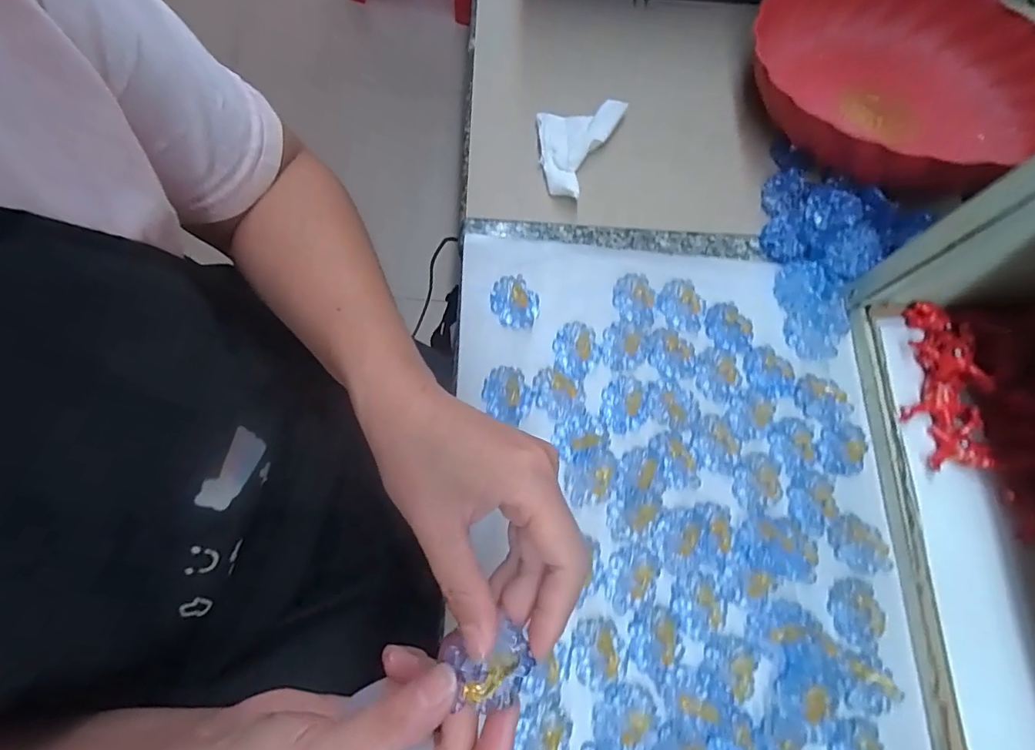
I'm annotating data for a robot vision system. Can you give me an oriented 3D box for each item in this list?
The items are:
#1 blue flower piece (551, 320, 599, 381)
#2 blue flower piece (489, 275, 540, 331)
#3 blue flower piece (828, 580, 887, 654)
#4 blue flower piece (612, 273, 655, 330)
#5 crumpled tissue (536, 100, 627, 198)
[{"bbox_3d":[0.039,-0.017,0.342,0.029,0.004,0.039,-4,71,-2],"label":"blue flower piece"},{"bbox_3d":[-0.001,-0.049,0.347,0.031,0.006,0.038,-28,85,-2],"label":"blue flower piece"},{"bbox_3d":[0.202,0.142,0.302,0.028,0.007,0.037,16,72,4],"label":"blue flower piece"},{"bbox_3d":[0.082,-0.052,0.357,0.029,0.007,0.038,4,71,0],"label":"blue flower piece"},{"bbox_3d":[0.038,-0.176,0.388,0.054,0.018,0.091,27,70,2],"label":"crumpled tissue"}]

